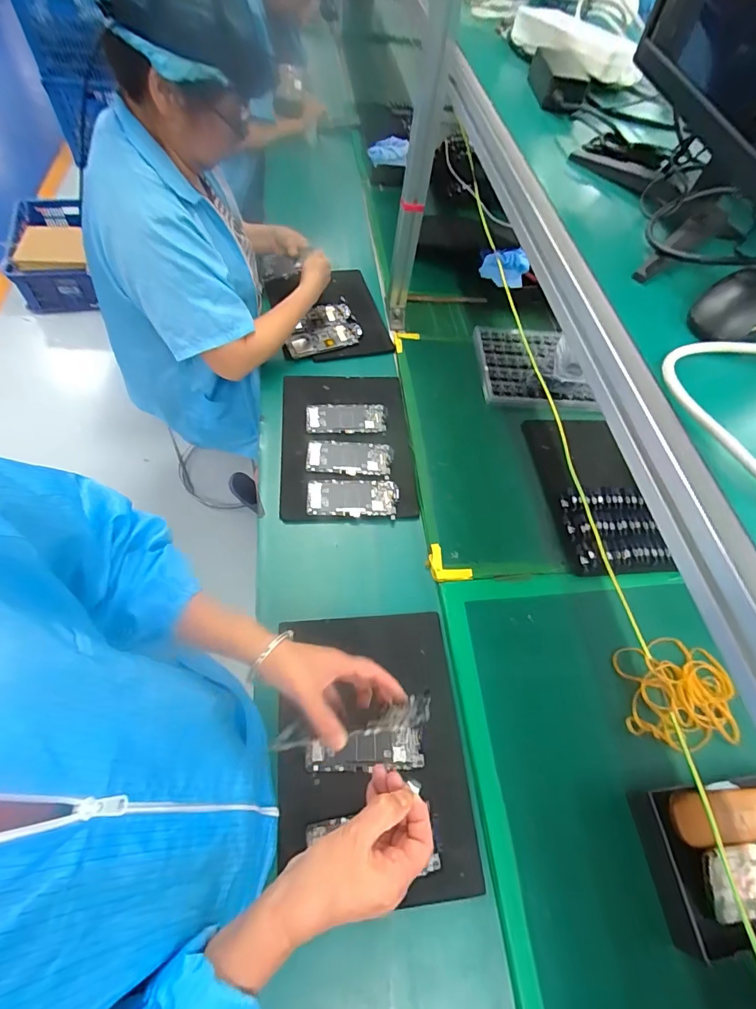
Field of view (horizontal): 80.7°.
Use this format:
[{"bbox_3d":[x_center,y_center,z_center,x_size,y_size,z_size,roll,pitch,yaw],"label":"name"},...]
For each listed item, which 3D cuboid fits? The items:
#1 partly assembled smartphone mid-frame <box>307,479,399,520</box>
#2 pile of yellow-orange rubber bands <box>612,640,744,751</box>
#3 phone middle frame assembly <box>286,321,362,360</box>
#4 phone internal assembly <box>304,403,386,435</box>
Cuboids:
[{"bbox_3d":[-0.045,-0.014,0.812,0.161,0.014,0.076,3,59,-5],"label":"partly assembled smartphone mid-frame"},{"bbox_3d":[0.459,0.285,0.679,0.173,0.008,0.152,3,59,-5],"label":"pile of yellow-orange rubber bands"},{"bbox_3d":[-0.122,-0.378,1.009,0.174,0.015,0.070,-18,68,-15],"label":"phone middle frame assembly"},{"bbox_3d":[-0.064,-0.175,0.909,0.161,0.011,0.076,2,59,-10],"label":"phone internal assembly"}]

